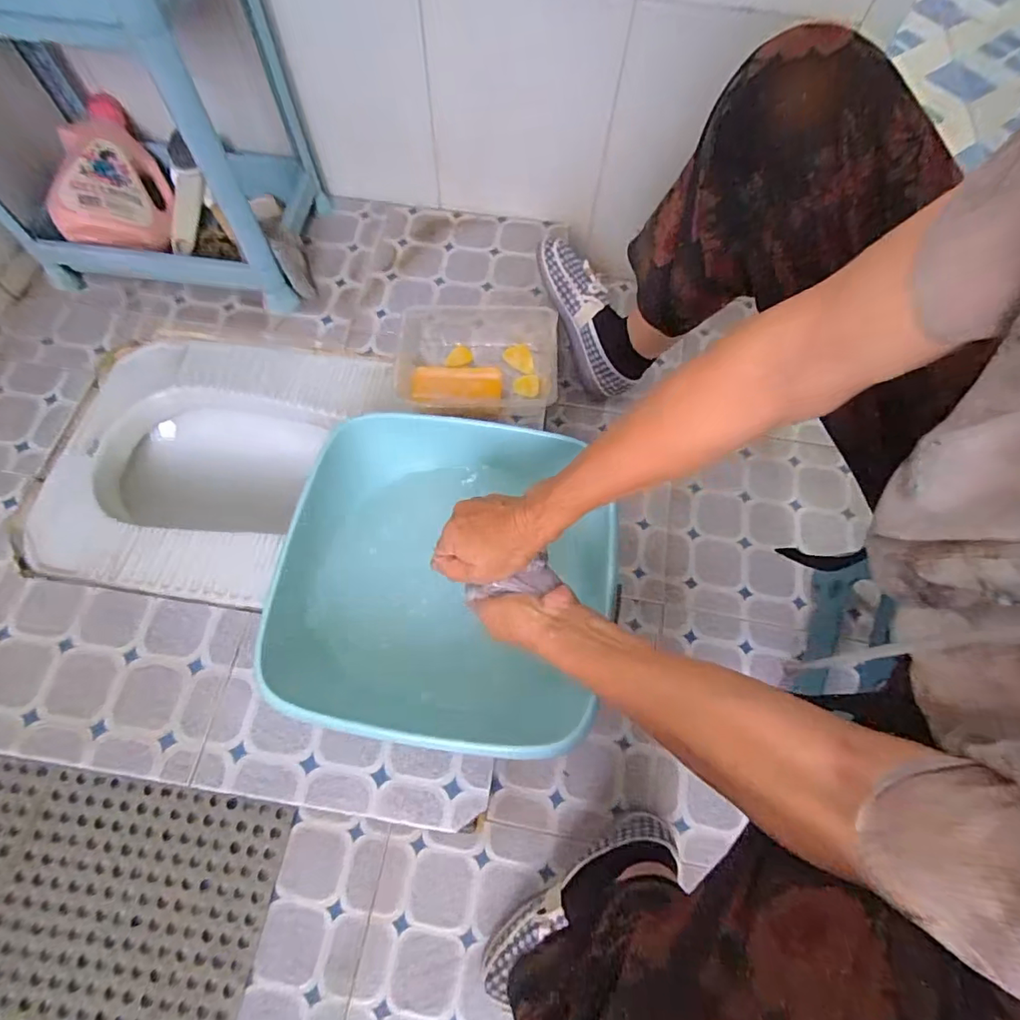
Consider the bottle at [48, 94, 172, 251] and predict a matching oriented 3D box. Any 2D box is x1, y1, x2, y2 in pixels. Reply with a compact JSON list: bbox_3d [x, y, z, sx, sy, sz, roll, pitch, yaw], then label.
[{"bbox_3d":[-0.596,-0.489,0.753,0.136,0.097,0.247,-21,70,-10],"label":"bottle"}]

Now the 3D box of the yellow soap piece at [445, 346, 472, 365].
[{"bbox_3d":[-0.074,-0.222,0.735,0.038,0.013,0.028,-4,65,-1],"label":"yellow soap piece"}]

